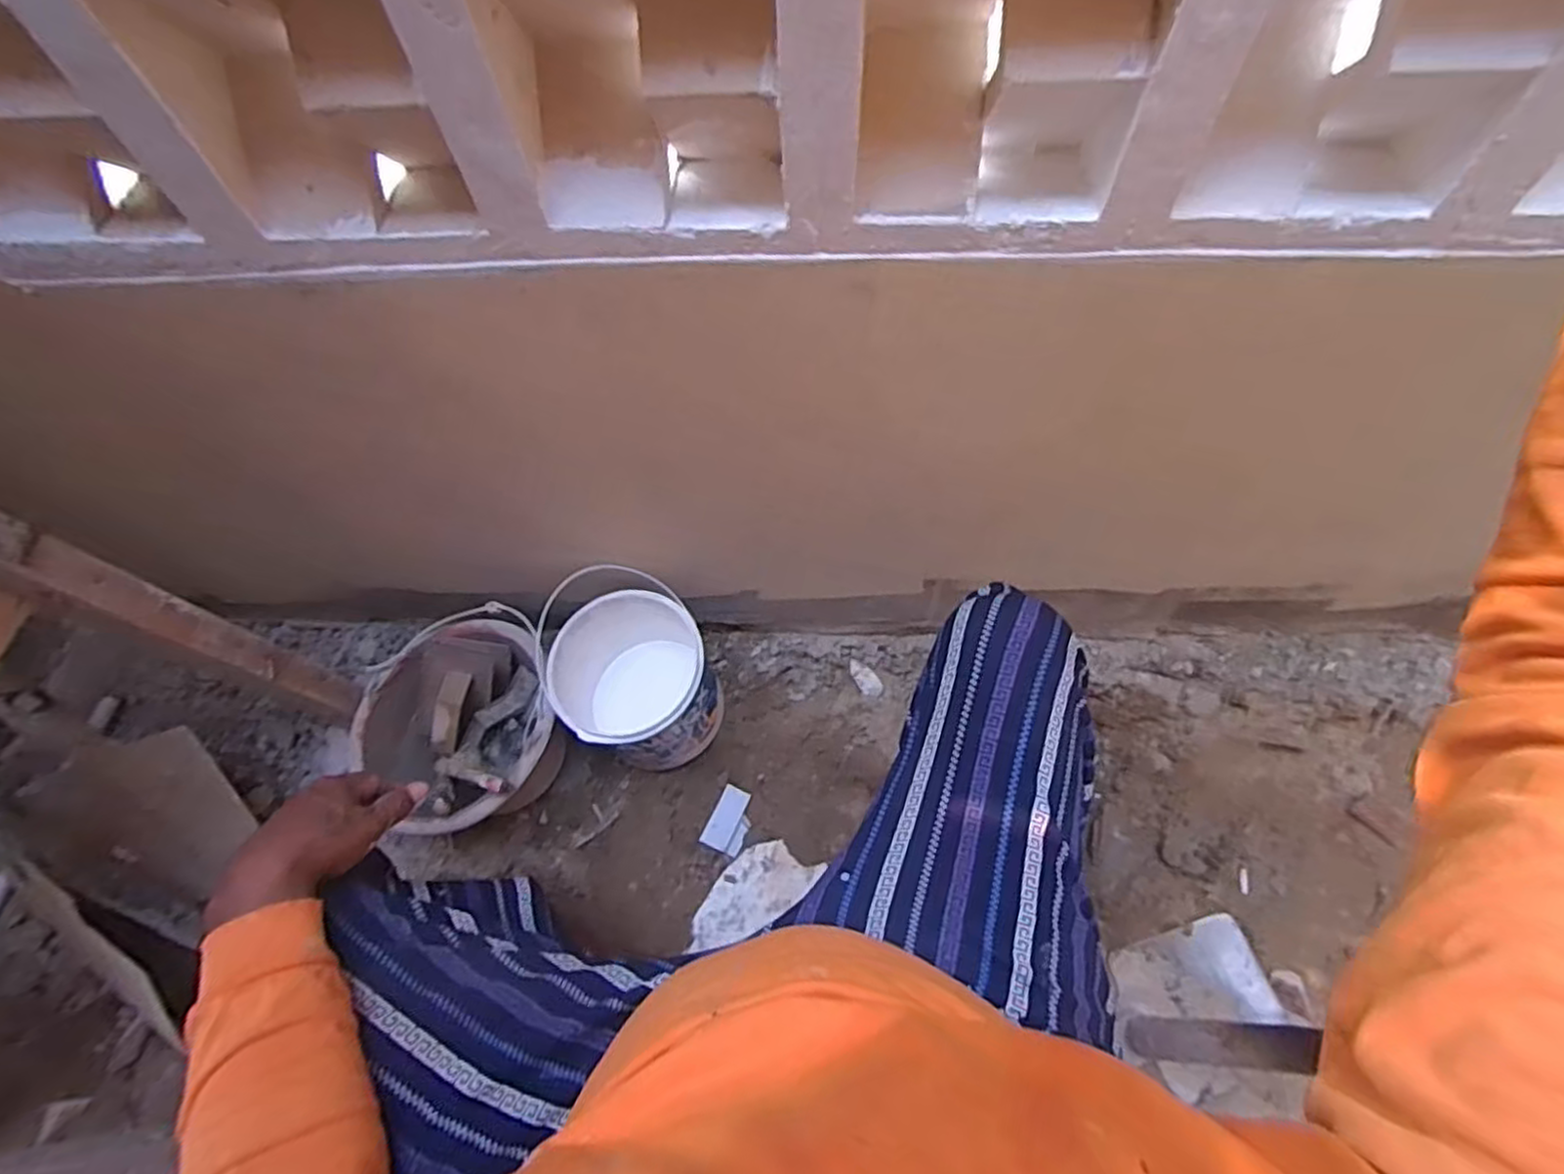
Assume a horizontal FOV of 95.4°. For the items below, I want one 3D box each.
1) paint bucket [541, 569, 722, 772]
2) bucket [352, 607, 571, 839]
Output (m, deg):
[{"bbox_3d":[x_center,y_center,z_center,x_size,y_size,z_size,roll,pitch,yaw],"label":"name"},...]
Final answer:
[{"bbox_3d":[-0.186,0.112,0.895,0.181,0.210,0.199,-1,63,2],"label":"paint bucket"},{"bbox_3d":[-0.385,0.185,0.887,0.224,0.161,0.242,-1,63,2],"label":"bucket"}]

